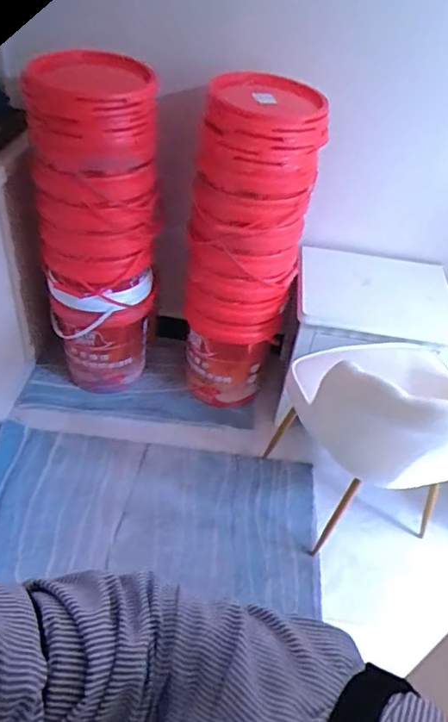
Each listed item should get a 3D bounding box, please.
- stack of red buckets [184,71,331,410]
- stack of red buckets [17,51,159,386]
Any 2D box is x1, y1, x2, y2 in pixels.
[{"bbox_3d":[0.047,-0.297,1.600,0.316,0.907,0.306,0,43,-8],"label":"stack of red buckets"},{"bbox_3d":[-0.357,-0.355,1.582,0.301,0.896,0.316,-2,43,-10],"label":"stack of red buckets"}]

